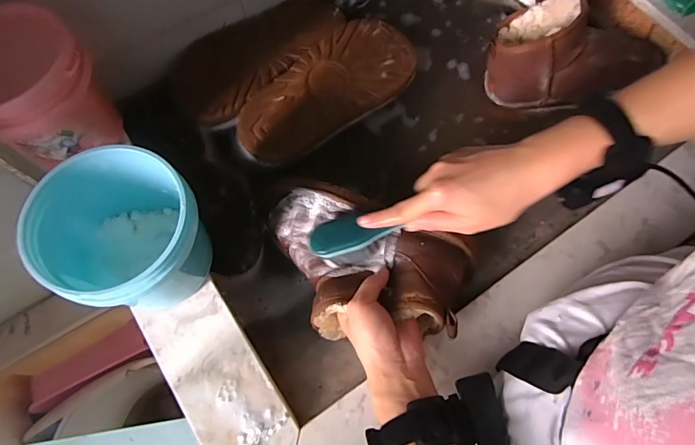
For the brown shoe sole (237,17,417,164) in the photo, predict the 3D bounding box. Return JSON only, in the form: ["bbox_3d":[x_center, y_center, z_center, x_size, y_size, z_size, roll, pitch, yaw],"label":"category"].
[{"bbox_3d":[-0.025,-0.182,0.562,0.263,0.026,0.116,-36,73,-14],"label":"brown shoe sole"}]

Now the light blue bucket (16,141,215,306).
[{"bbox_3d":[-0.183,0.015,0.368,0.115,0.111,0.117,0,68,-1],"label":"light blue bucket"}]

